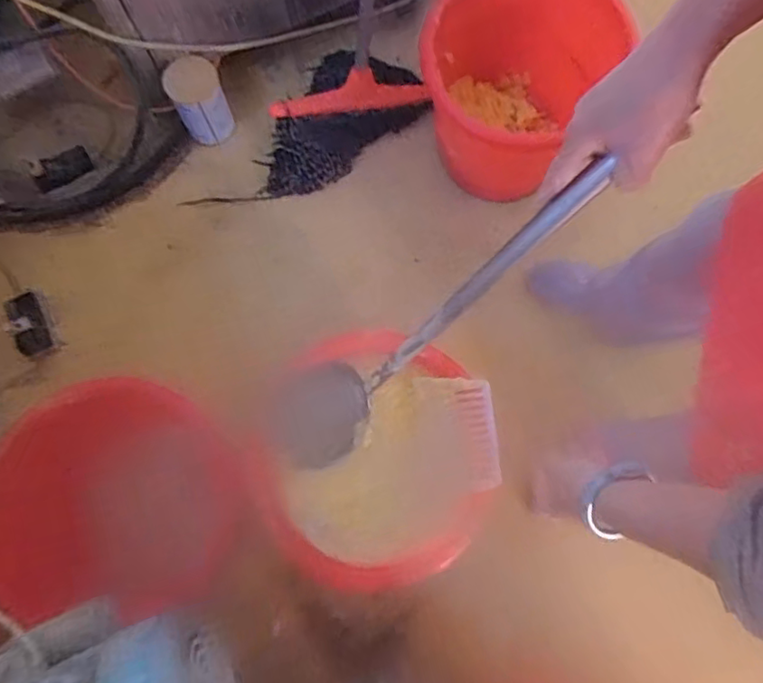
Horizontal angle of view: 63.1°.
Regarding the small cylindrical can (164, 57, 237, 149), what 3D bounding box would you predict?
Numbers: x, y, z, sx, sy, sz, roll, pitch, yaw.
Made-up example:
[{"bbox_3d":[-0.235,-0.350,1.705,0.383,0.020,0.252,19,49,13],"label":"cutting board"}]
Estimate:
[{"bbox_3d":[-0.356,-0.470,1.224,0.100,0.134,0.102,0,77,0],"label":"small cylindrical can"}]

